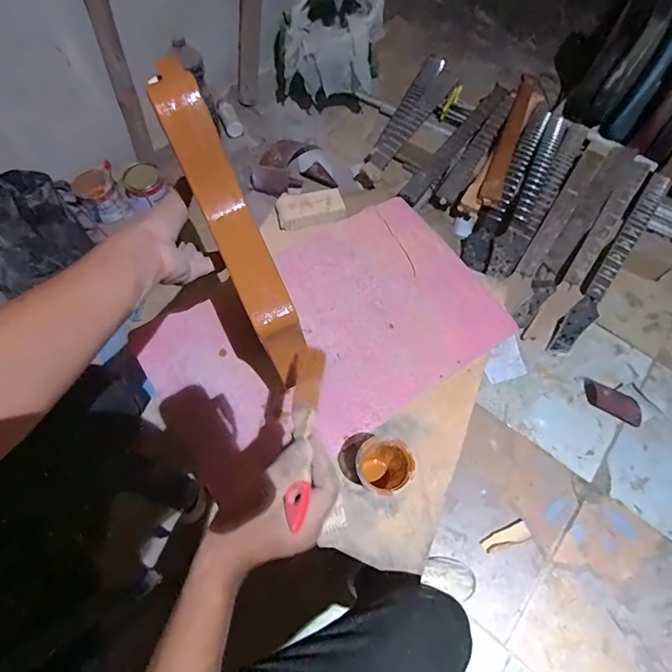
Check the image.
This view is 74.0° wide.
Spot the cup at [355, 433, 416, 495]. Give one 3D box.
[{"bbox_3d":[0.061,0.178,0.596,0.070,0.090,0.066,0,65,-1],"label":"cup"}]

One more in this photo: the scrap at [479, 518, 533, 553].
[{"bbox_3d":[0.370,0.440,0.978,0.104,0.025,0.043,-16,66,-9],"label":"scrap"}]

